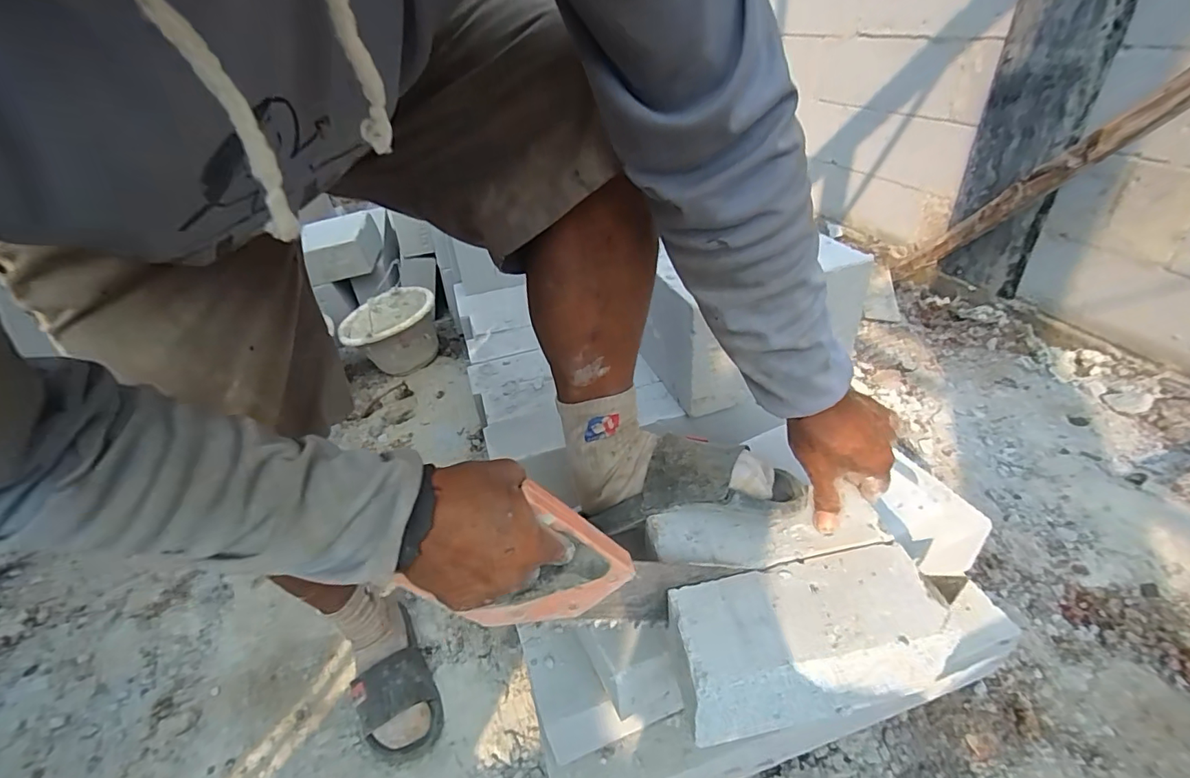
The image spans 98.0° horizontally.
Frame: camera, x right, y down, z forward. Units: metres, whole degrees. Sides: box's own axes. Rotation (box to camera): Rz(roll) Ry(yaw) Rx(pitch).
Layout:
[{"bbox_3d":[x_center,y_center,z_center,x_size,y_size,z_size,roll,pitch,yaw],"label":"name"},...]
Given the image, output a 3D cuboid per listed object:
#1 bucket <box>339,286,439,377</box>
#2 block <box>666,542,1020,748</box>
[{"bbox_3d":[-0.545,-0.152,1.397,0.235,0.158,0.232,-6,39,5],"label":"bucket"},{"bbox_3d":[0.172,0.198,0.413,0.211,0.089,0.092,-10,38,-1],"label":"block"}]

